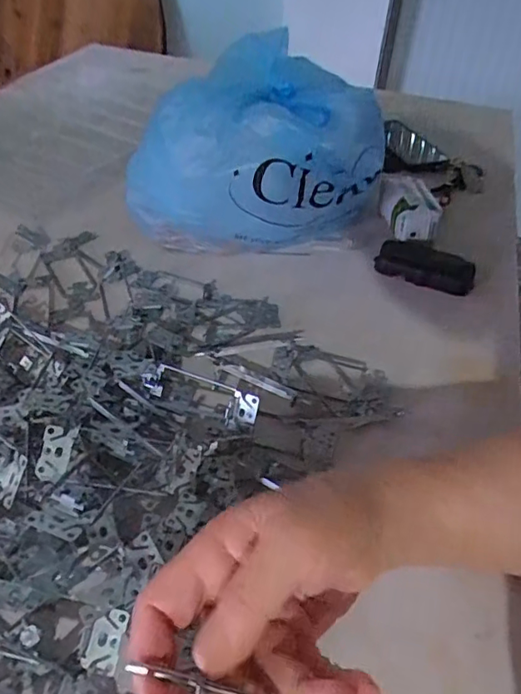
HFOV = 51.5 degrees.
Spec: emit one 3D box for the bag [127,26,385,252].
[{"bbox_3d":[0.004,-0.226,0.648,0.250,0.182,0.222,18,45,14],"label":"bag"}]

